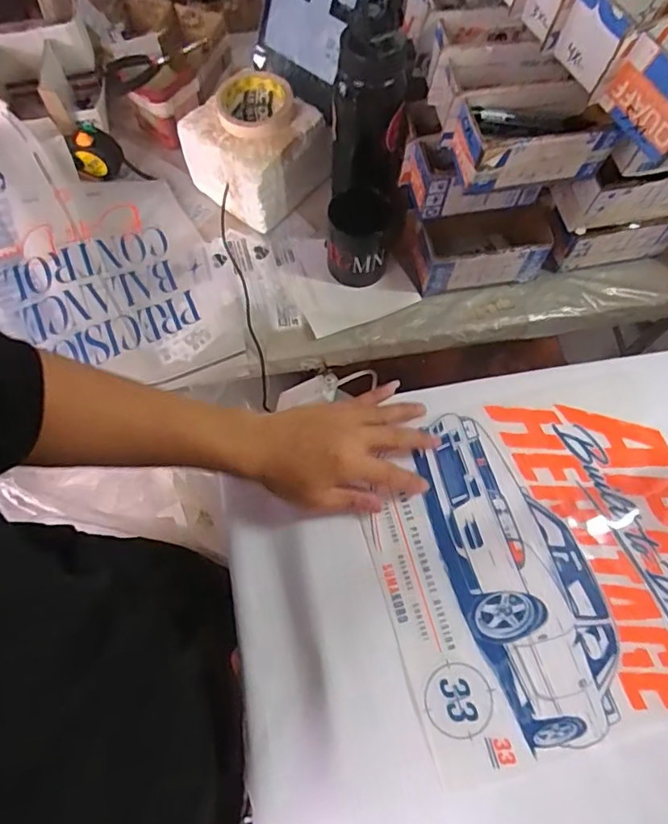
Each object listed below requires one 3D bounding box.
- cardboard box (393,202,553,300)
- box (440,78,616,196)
[{"bbox_3d":[0.187,-0.210,0.713,0.199,0.071,0.087,-7,69,-4],"label":"cardboard box"},{"bbox_3d":[0.203,-0.287,0.577,0.154,0.070,0.074,-13,70,-6],"label":"box"}]

